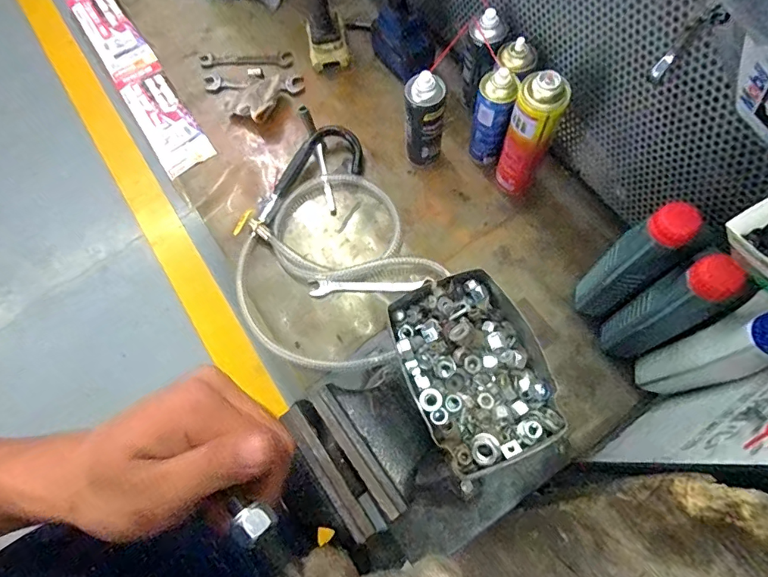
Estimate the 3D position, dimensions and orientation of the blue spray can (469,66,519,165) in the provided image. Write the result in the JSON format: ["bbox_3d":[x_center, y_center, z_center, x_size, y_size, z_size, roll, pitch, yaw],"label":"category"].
[{"bbox_3d":[0.178,-0.280,0.772,0.056,0.165,0.048,13,71,8],"label":"blue spray can"}]

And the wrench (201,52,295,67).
[{"bbox_3d":[-0.286,-0.475,0.967,0.196,0.009,0.033,3,70,4],"label":"wrench"}]

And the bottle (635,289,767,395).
[{"bbox_3d":[0.390,0.084,0.569,0.061,0.267,0.064,-33,72,-9],"label":"bottle"}]

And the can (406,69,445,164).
[{"bbox_3d":[0.067,-0.273,0.774,0.064,0.175,0.050,4,70,4],"label":"can"}]

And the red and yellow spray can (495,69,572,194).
[{"bbox_3d":[0.224,-0.227,0.721,0.072,0.224,0.053,23,73,11],"label":"red and yellow spray can"}]

